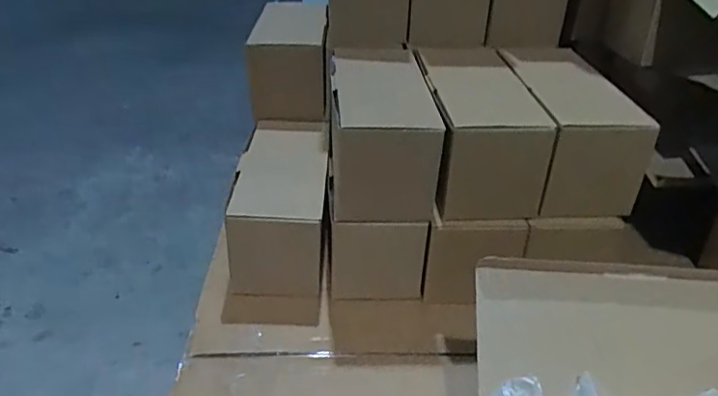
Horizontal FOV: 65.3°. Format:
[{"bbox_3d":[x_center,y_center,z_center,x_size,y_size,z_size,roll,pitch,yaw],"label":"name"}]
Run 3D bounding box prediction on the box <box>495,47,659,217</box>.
[{"bbox_3d":[0.219,-0.068,0.582,0.091,0.092,0.182,5,27,-3],"label":"box"}]

